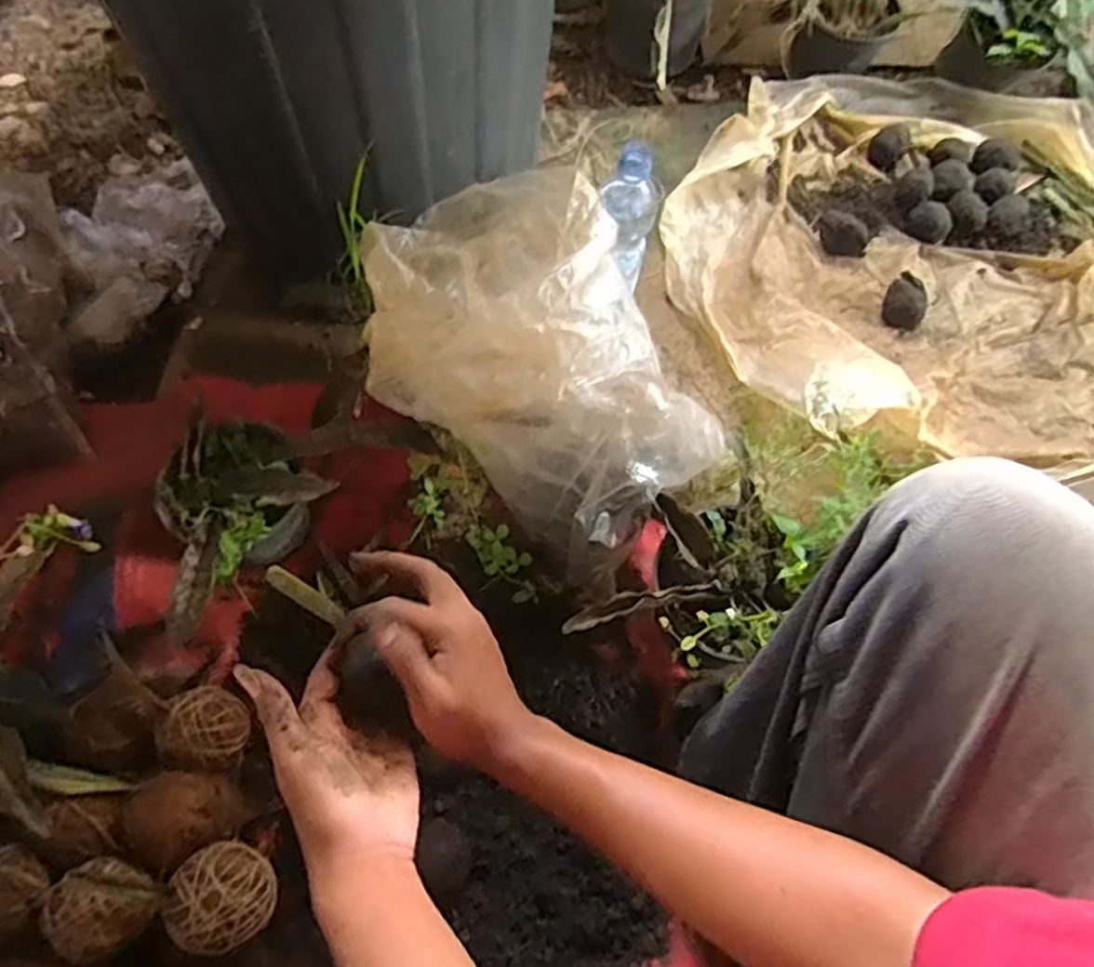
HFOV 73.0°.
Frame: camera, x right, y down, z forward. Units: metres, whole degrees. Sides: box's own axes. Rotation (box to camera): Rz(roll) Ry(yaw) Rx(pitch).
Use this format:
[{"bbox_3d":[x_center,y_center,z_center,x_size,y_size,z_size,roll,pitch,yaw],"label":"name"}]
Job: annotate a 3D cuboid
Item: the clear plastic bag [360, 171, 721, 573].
[{"bbox_3d":[-0.020,-0.109,0.661,0.328,0.219,0.213,42,70,17],"label":"clear plastic bag"}]

